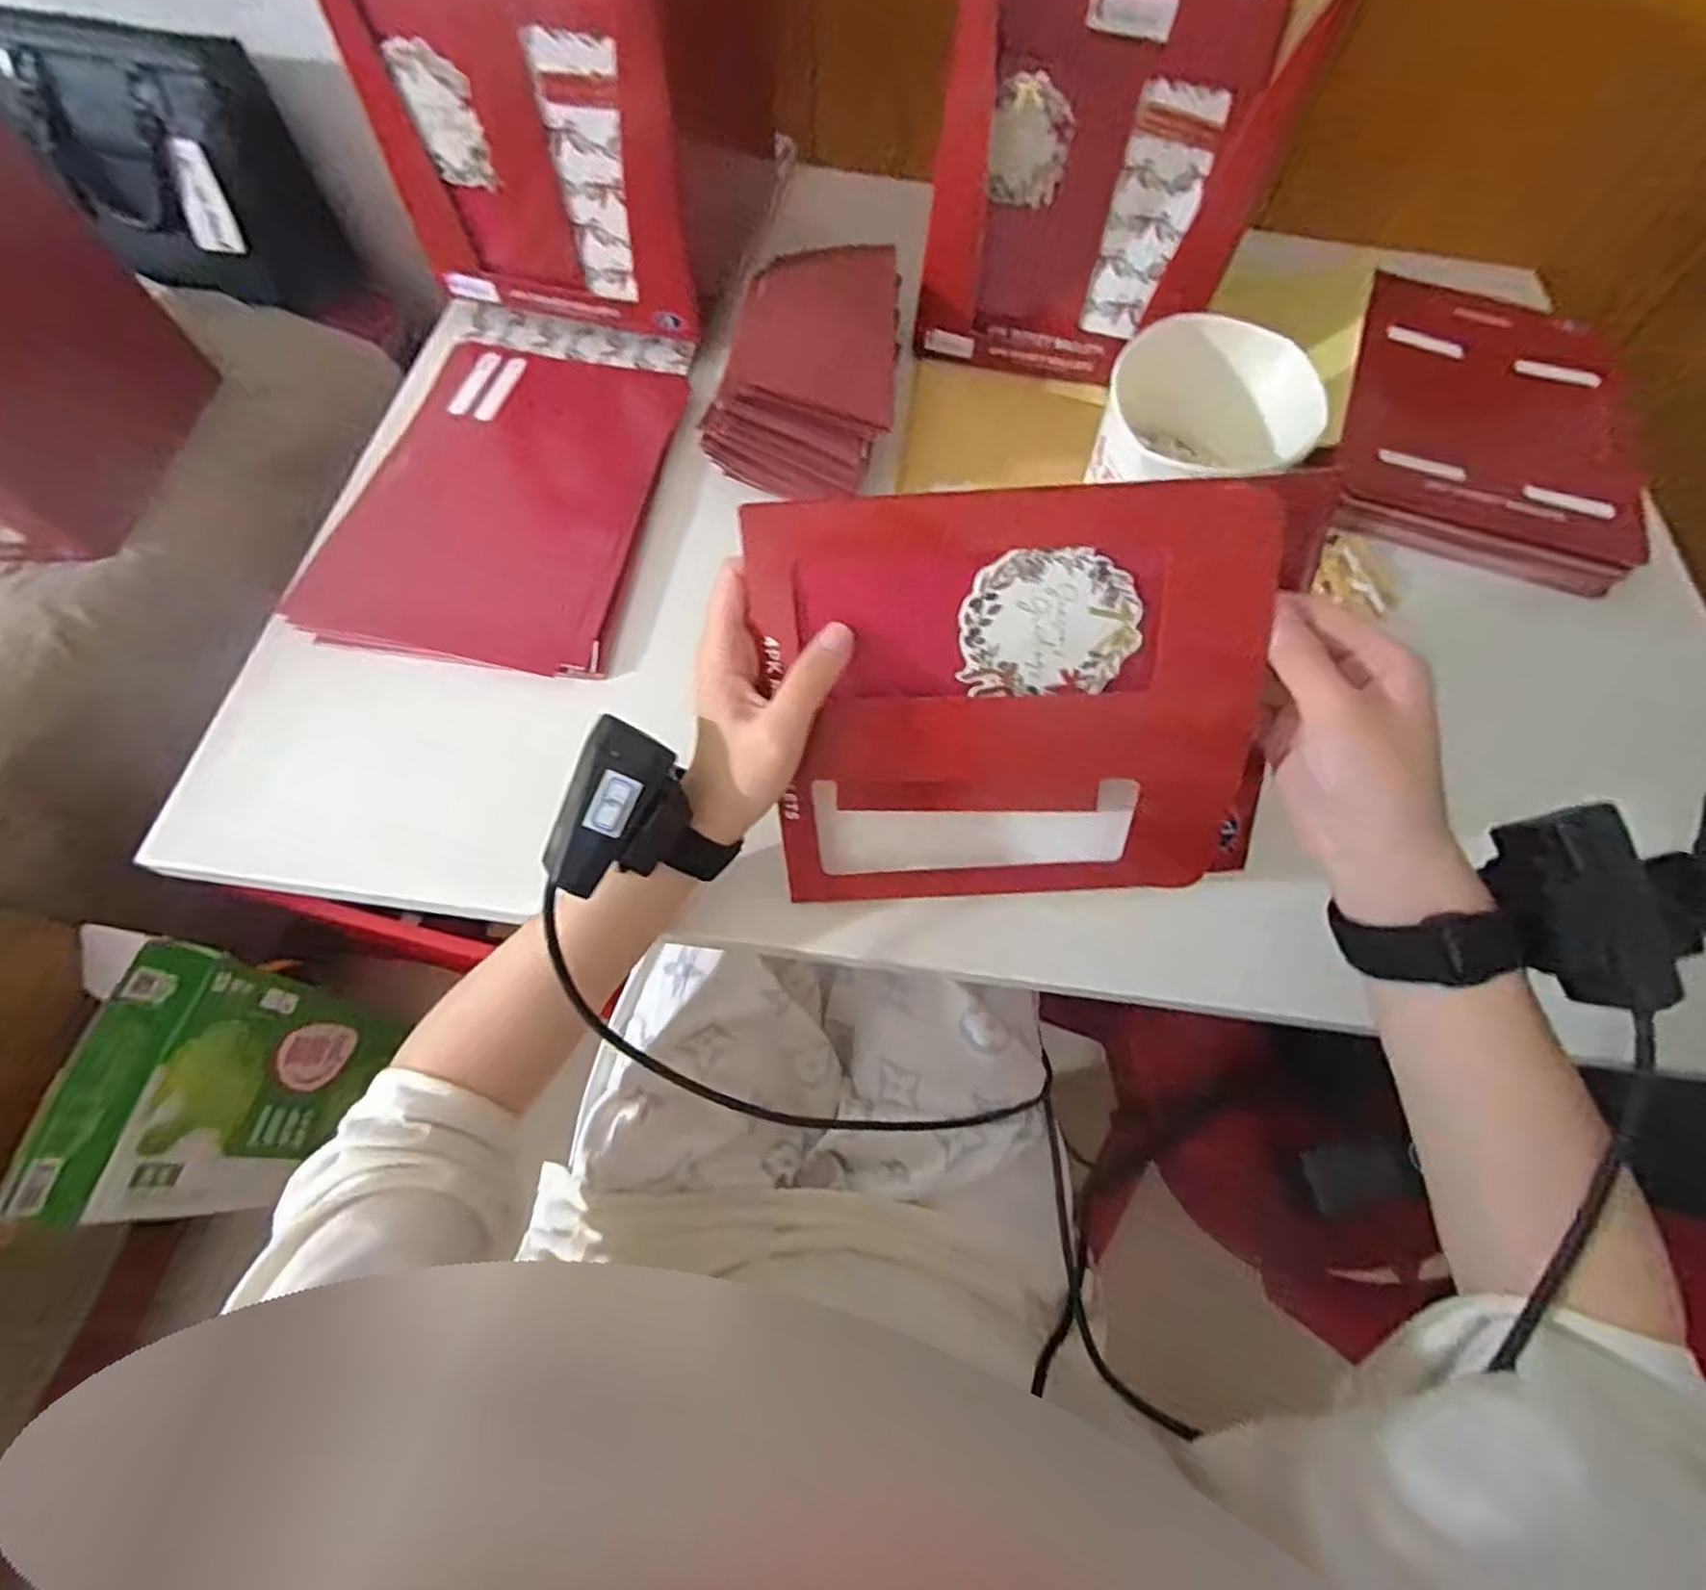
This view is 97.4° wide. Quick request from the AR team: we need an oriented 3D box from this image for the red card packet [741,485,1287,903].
[{"bbox_3d":[0.066,-0.028,0.336,0.202,0.200,0.022,-1,33,6],"label":"red card packet"}]

